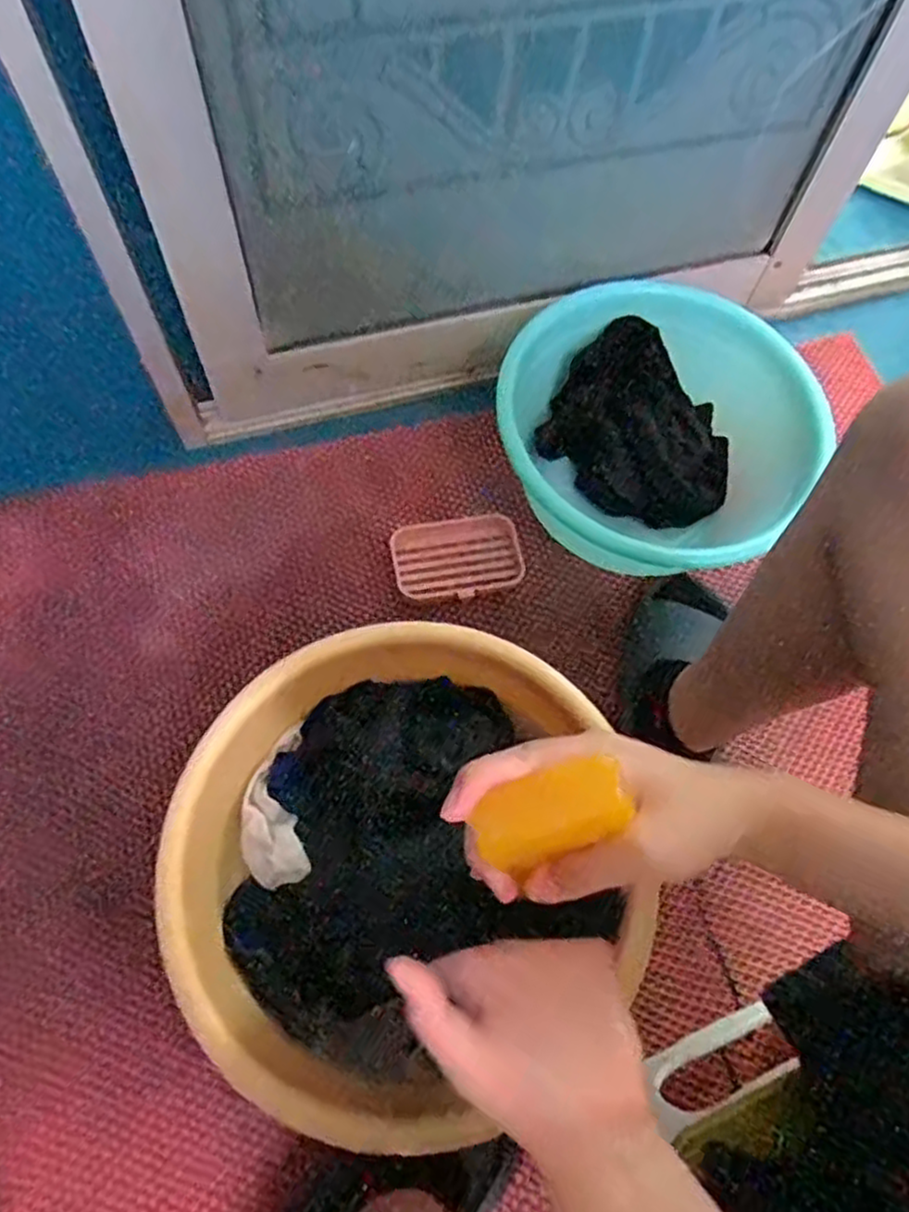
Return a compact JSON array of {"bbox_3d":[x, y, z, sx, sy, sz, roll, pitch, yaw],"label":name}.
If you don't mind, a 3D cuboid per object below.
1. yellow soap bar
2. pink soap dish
[{"bbox_3d":[0.037,0.079,0.283,0.056,0.021,0.029,-20,68,-11],"label":"yellow soap bar"},{"bbox_3d":[0.004,-0.052,0.789,0.134,0.020,0.093,-11,67,-8],"label":"pink soap dish"}]

